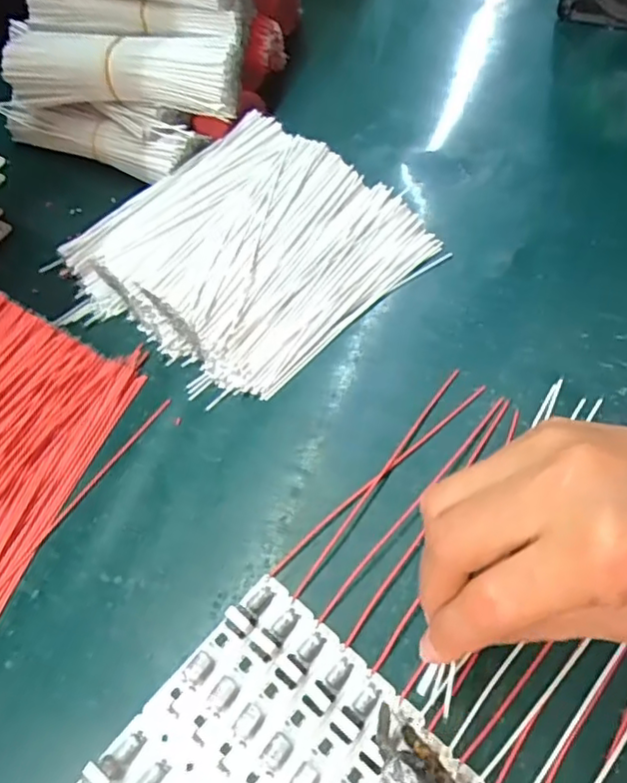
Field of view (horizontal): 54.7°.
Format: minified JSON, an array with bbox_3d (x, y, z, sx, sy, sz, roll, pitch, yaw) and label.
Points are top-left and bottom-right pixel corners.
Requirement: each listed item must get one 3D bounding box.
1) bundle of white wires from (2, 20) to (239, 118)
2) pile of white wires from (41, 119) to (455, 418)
[{"bbox_3d":[-0.123,-0.201,0.390,0.156,0.039,0.051,8,63,7],"label":"bundle of white wires"},{"bbox_3d":[-0.041,-0.085,0.356,0.168,0.026,0.158,-41,65,-17],"label":"pile of white wires"}]

